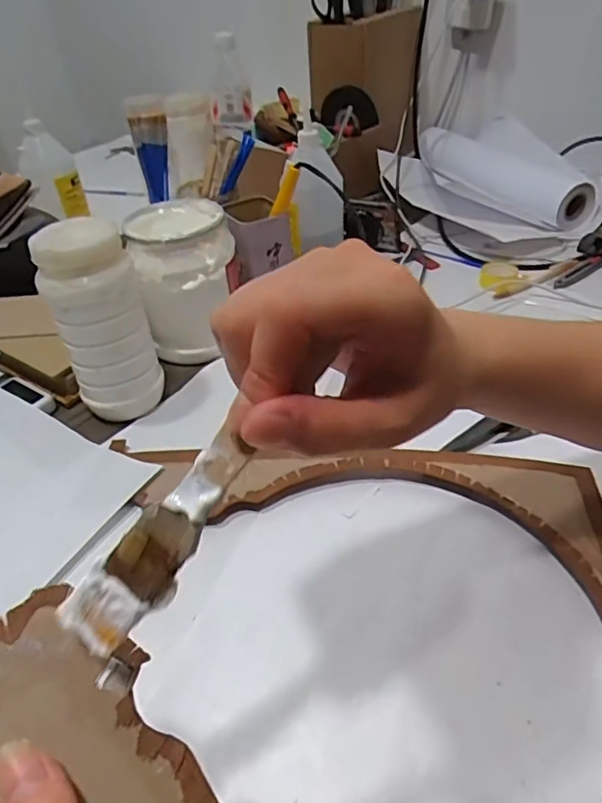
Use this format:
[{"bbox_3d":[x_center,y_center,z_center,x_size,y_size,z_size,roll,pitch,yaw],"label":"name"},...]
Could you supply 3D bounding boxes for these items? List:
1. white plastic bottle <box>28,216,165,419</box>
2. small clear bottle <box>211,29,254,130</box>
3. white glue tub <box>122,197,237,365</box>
[{"bbox_3d":[-0.182,-0.069,0.526,0.077,0.181,0.072,-17,41,-15],"label":"white plastic bottle"},{"bbox_3d":[-0.125,-0.553,0.986,0.077,0.147,0.055,-2,39,5],"label":"small clear bottle"},{"bbox_3d":[-0.123,-0.136,0.625,0.103,0.135,0.115,-11,40,-7],"label":"white glue tub"}]

